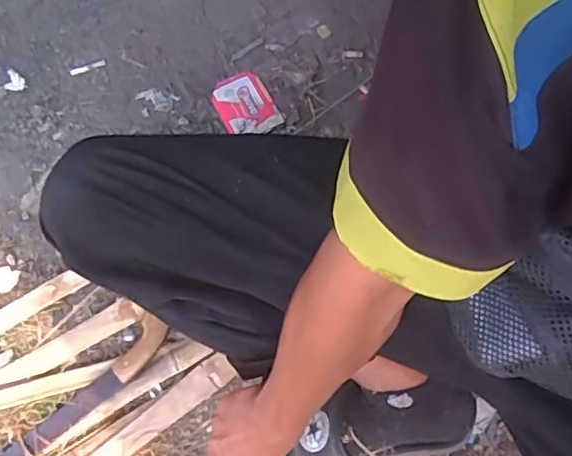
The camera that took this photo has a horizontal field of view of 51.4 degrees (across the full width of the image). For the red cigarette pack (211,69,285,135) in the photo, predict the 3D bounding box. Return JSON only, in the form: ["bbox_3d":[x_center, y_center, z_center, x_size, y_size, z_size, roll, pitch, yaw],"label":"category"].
[{"bbox_3d":[-0.056,-0.171,0.820,0.073,0.013,0.097,-27,70,-6],"label":"red cigarette pack"}]

